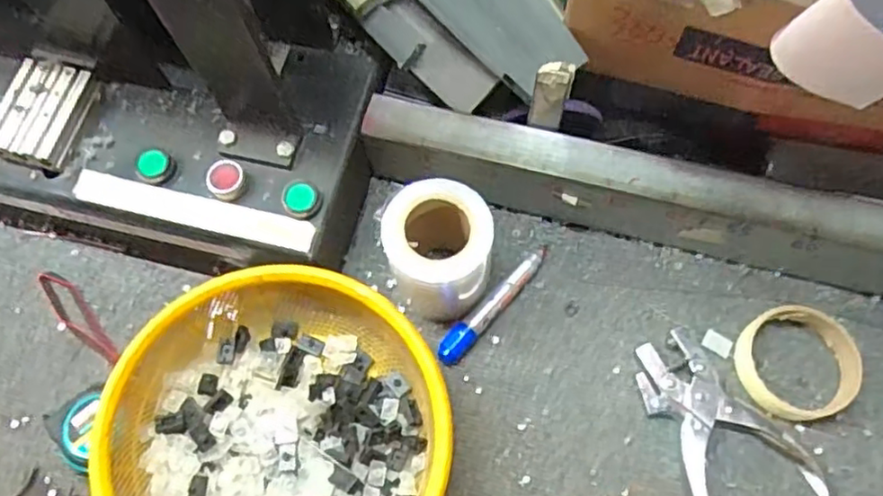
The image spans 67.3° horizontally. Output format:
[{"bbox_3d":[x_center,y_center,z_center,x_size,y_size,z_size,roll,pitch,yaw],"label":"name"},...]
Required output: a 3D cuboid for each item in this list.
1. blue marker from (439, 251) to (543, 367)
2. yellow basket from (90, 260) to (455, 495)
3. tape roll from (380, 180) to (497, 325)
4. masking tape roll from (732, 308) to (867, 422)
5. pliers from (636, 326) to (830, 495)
[{"bbox_3d":[0.042,0.046,0.547,0.020,0.015,0.125,39,75,15],"label":"blue marker"},{"bbox_3d":[-0.118,0.132,0.476,0.214,0.097,0.222,-1,69,2],"label":"yellow basket"},{"bbox_3d":[-0.001,0.006,0.517,0.076,0.103,0.078,-1,69,2],"label":"tape roll"},{"bbox_3d":[0.278,0.090,0.519,0.088,0.020,0.087,-1,69,2],"label":"masking tape roll"},{"bbox_3d":[0.209,0.135,0.509,0.094,0.016,0.147,-25,70,-7],"label":"pliers"}]

